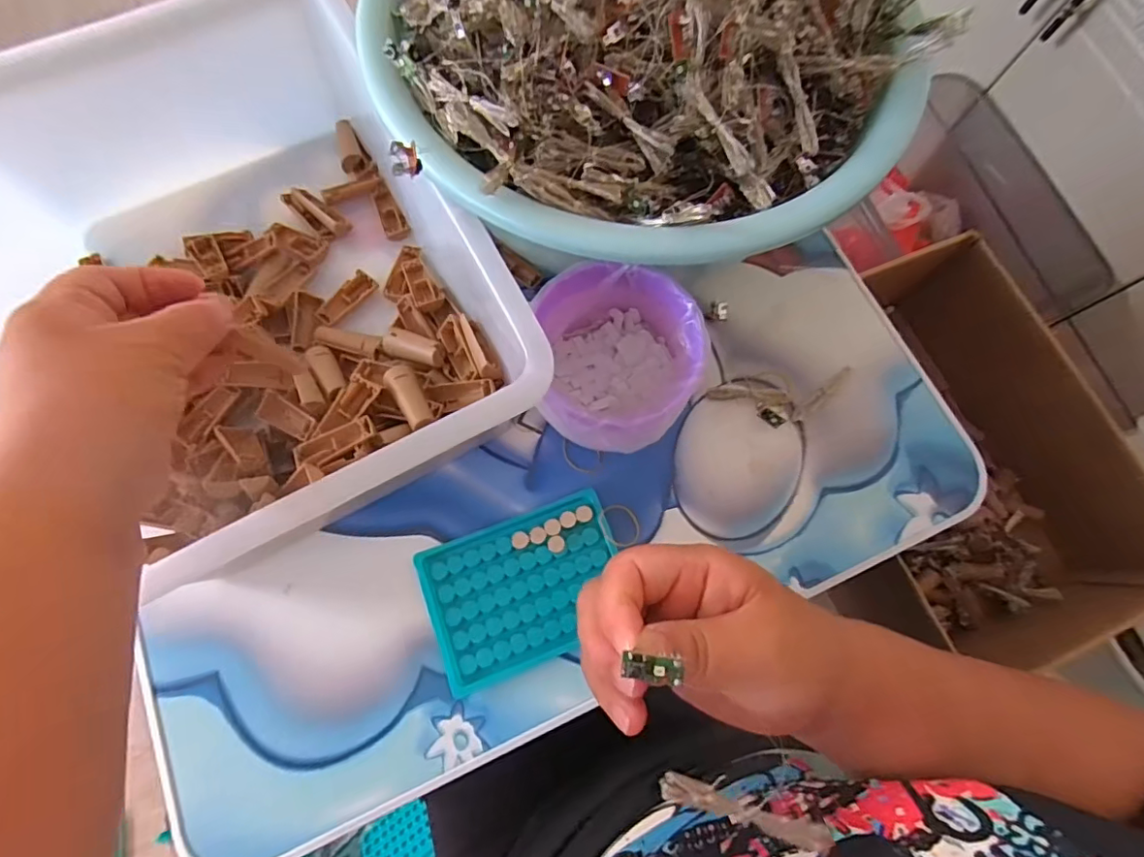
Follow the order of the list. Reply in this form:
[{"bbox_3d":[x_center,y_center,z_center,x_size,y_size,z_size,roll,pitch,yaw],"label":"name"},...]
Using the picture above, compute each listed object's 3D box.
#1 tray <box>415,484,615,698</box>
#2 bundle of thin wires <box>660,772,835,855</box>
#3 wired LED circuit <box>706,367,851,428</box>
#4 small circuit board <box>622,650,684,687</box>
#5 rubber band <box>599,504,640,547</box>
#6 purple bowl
[{"bbox_3d":[-0.031,0.107,0.364,0.128,0.011,0.095,-20,75,-8],"label":"tray"},{"bbox_3d":[0.065,0.142,0.204,0.061,0.007,0.012,16,74,3],"label":"bundle of thin wires"},{"bbox_3d":[0.164,-0.027,0.418,0.109,0.012,0.044,-19,75,-7],"label":"wired LED circuit"},{"bbox_3d":[0.027,0.082,0.185,0.018,0.004,0.008,11,71,3],"label":"small circuit board"},{"bbox_3d":[0.034,0.068,0.381,0.027,0.007,0.030,-14,75,-6],"label":"rubber band"},{"bbox_3d":[0.029,-0.037,0.373,0.102,0.092,0.116,-6,74,-4],"label":"purple bowl"}]

